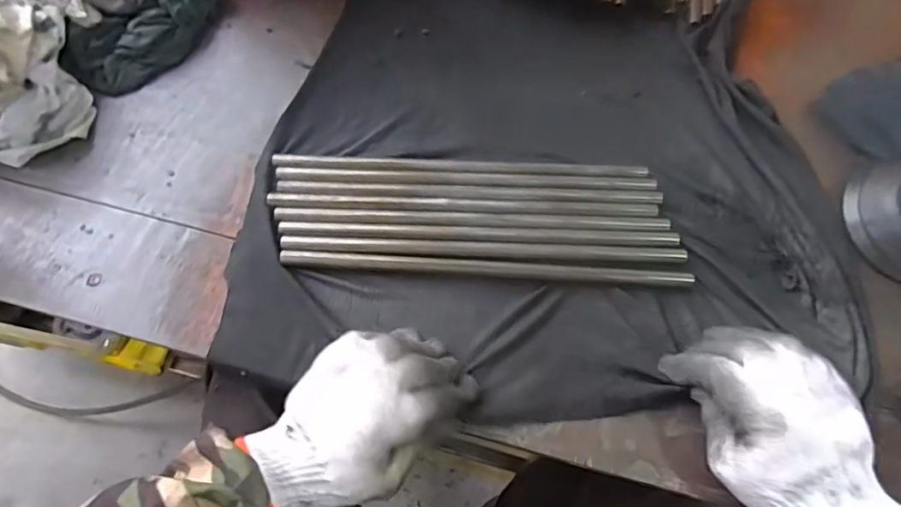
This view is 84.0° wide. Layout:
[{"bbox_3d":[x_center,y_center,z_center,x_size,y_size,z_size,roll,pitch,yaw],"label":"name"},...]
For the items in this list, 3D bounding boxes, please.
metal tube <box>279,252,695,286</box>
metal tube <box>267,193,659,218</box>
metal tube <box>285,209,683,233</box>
[{"bbox_3d":[0.031,0.012,0.436,0.347,0.016,0.015,3,66,1],"label":"metal tube"},{"bbox_3d":[0.011,-0.044,0.457,0.347,0.011,0.015,2,66,0],"label":"metal tube"},{"bbox_3d":[0.020,-0.030,0.451,0.346,0.010,0.015,2,66,0],"label":"metal tube"}]

